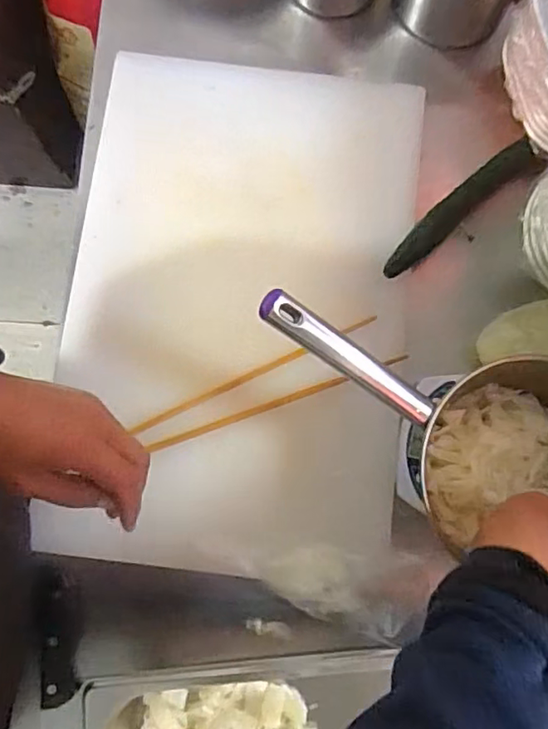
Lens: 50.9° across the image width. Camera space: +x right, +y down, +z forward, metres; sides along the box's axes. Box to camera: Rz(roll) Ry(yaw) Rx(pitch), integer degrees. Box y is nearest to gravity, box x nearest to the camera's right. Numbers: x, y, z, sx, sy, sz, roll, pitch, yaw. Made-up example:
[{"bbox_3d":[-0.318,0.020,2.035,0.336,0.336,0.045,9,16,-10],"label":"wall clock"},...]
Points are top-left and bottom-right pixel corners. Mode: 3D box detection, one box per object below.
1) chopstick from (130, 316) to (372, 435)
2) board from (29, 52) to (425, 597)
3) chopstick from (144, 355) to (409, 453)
[{"bbox_3d":[-0.020,0.010,0.581,0.263,0.009,0.010,-25,81,0],"label":"chopstick"},{"bbox_3d":[-0.038,-0.070,0.606,0.346,0.042,0.549,7,79,0],"label":"board"},{"bbox_3d":[0.003,0.040,0.577,0.270,0.011,0.008,-20,80,1],"label":"chopstick"}]

